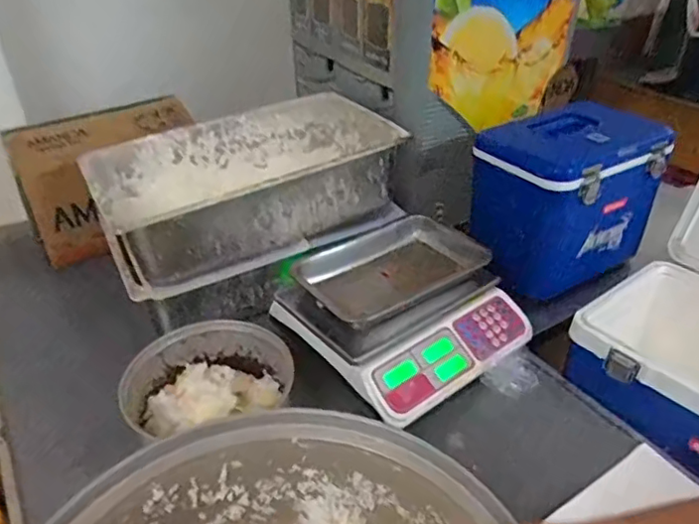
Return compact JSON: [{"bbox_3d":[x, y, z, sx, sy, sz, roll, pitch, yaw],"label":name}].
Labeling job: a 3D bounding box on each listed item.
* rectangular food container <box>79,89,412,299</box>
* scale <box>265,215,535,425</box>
[{"bbox_3d":[-0.185,-0.149,1.094,0.520,0.162,0.319,-19,38,-24],"label":"rectangular food container"},{"bbox_3d":[0.092,0.068,0.997,0.332,0.111,0.318,-25,41,-30],"label":"scale"}]

